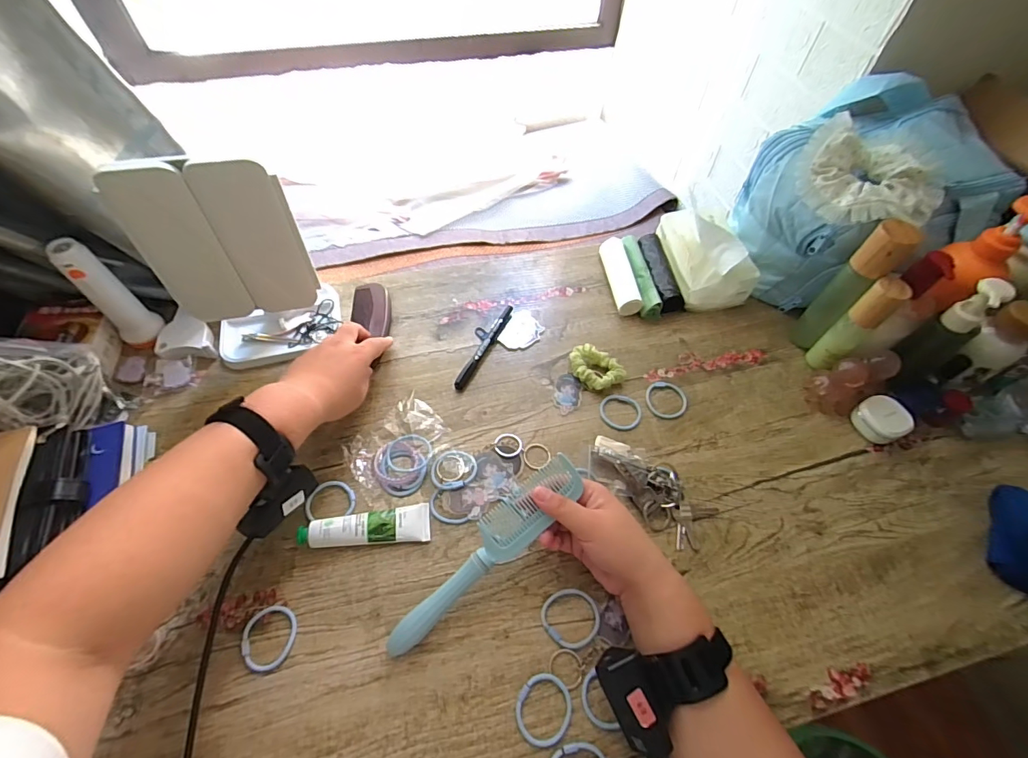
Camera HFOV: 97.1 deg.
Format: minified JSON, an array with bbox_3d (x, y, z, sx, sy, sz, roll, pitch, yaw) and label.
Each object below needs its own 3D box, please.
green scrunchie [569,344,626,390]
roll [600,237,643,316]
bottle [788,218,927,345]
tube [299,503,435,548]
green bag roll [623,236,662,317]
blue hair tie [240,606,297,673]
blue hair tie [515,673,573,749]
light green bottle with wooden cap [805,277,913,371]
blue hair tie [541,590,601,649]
[{"bbox_3d":[0.100,-0.012,0.561,0.069,0.021,0.050,27,59,15],"label":"green scrunchie"},{"bbox_3d":[0.149,-0.148,0.644,0.031,0.025,0.131,-5,56,-5],"label":"roll"},{"bbox_3d":[0.387,-0.098,0.533,0.031,0.184,0.038,-39,66,-24],"label":"bottle"},{"bbox_3d":[-0.144,0.147,0.444,0.120,0.025,0.034,-8,57,-7],"label":"tube"},{"bbox_3d":[0.177,-0.146,0.644,0.024,0.035,0.142,-4,56,-5],"label":"green bag roll"},{"bbox_3d":[-0.215,0.227,0.399,0.044,0.005,0.051,-4,56,-5],"label":"blue hair tie"},{"bbox_3d":[0.025,0.272,0.375,0.045,0.005,0.049,-5,56,-5],"label":"blue hair tie"},{"bbox_3d":[0.392,-0.056,0.527,0.030,0.138,0.033,-34,64,-22],"label":"light green bottle with wooden cap"},{"bbox_3d":[0.052,0.217,0.413,0.052,0.005,0.047,26,59,14],"label":"blue hair tie"}]

